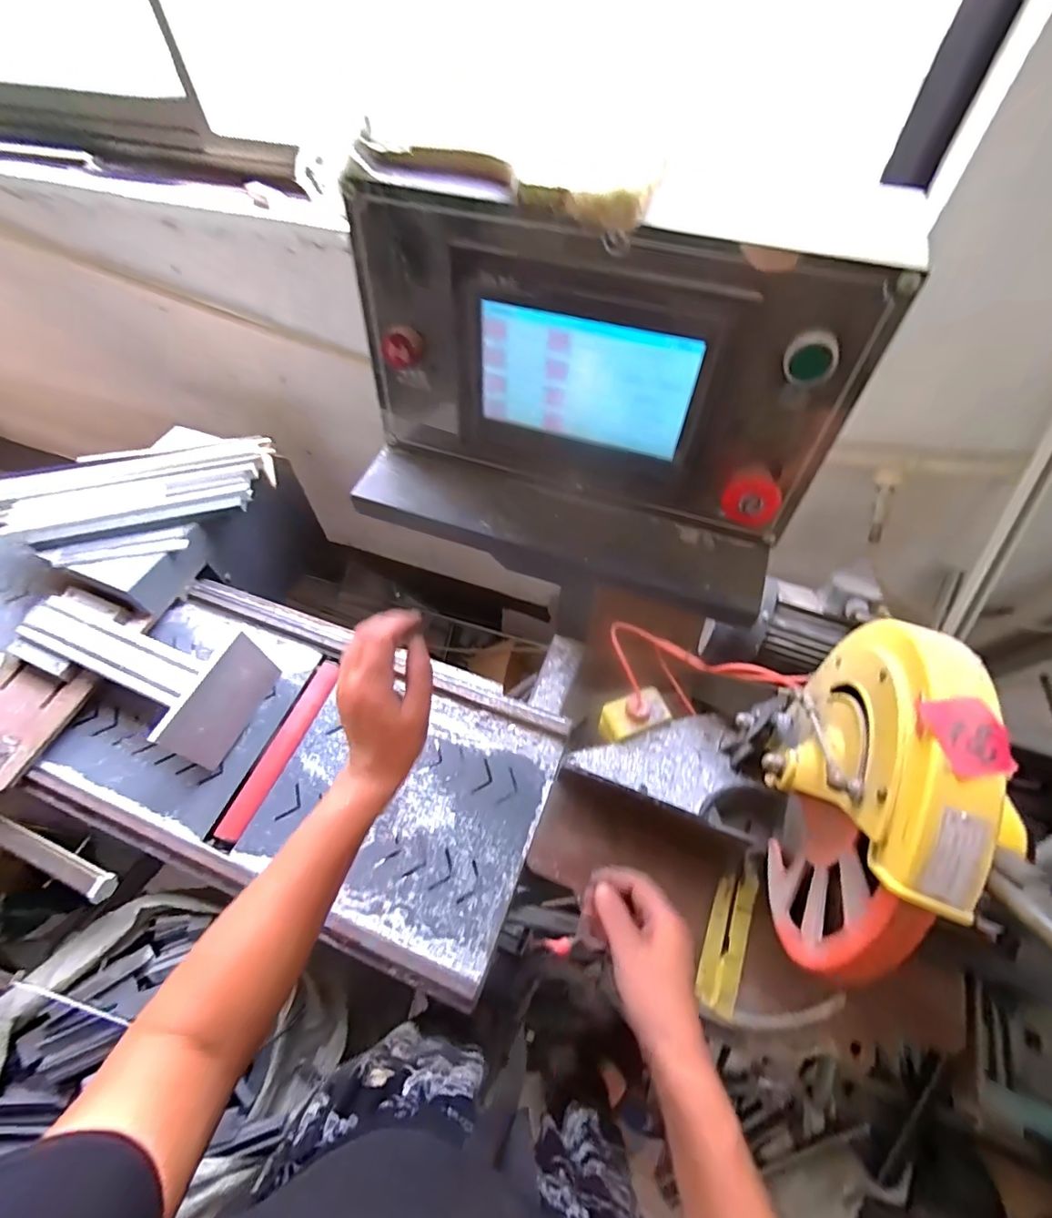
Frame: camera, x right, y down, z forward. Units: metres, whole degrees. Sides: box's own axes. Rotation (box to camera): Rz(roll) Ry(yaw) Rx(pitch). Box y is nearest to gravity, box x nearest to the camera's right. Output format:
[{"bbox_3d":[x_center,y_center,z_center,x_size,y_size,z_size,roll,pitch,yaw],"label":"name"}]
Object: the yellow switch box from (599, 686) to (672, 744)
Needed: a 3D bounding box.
[{"bbox_3d":[0.173,0.166,0.839,0.105,0.055,0.059,-20,60,-11],"label":"yellow switch box"}]

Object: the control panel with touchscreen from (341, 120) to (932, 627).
[{"bbox_3d":[0.033,-0.143,0.378,0.347,0.246,0.114,18,60,11],"label":"control panel with touchscreen"}]

